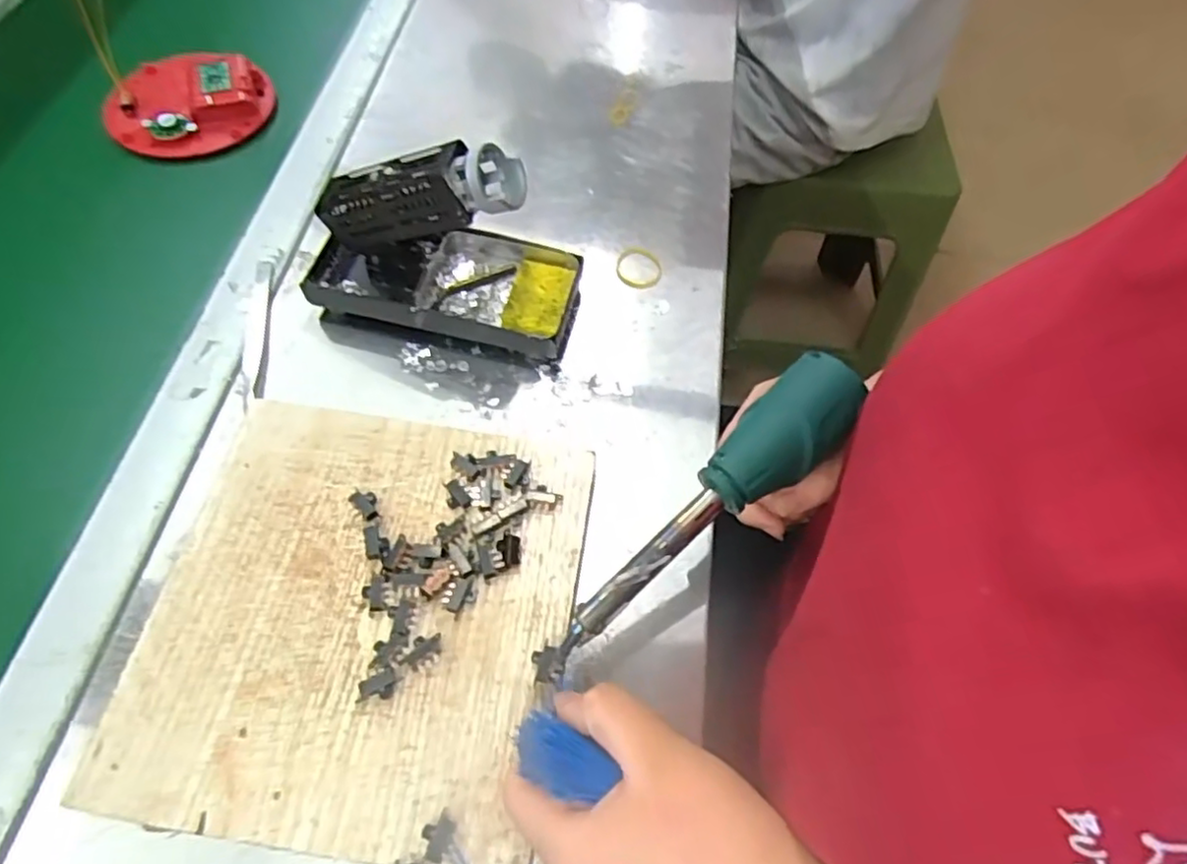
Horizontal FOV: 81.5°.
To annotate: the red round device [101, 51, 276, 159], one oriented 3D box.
[{"bbox_3d":[-0.307,-0.251,0.516,0.105,0.022,0.101,2,60,-3],"label":"red round device"}]

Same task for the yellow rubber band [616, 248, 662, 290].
[{"bbox_3d":[0.031,-0.112,0.472,0.031,0.005,0.033,2,60,-3],"label":"yellow rubber band"}]

